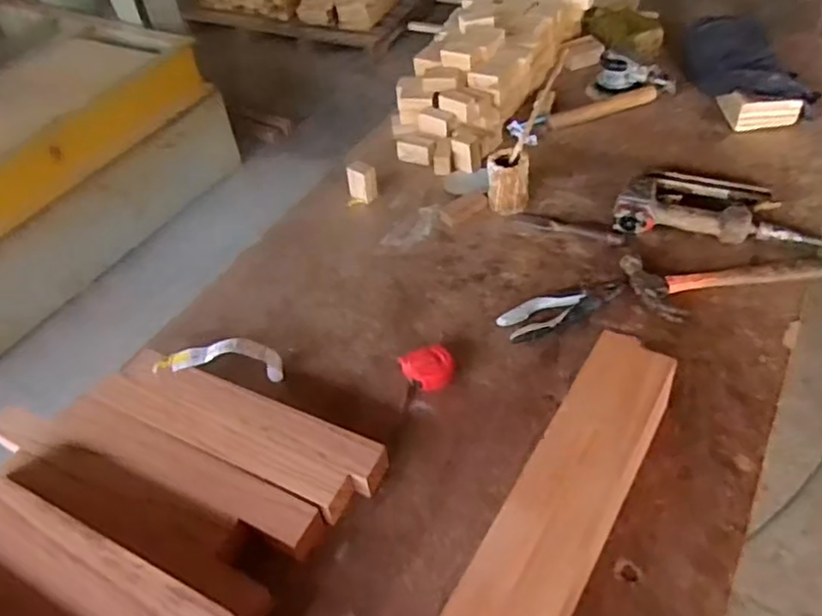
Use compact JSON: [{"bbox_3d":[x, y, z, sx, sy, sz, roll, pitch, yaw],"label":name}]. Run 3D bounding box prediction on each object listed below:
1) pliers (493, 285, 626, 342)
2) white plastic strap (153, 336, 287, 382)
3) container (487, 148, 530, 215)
[{"bbox_3d":[0.215,-0.001,0.942,0.178,0.025,0.053,-19,48,-12],"label":"pliers"},{"bbox_3d":[-0.257,0.069,0.884,0.170,0.045,0.045,2,45,-13],"label":"white plastic strap"},{"bbox_3d":[0.163,-0.208,1.089,0.073,0.082,0.069,1,47,7],"label":"container"}]

